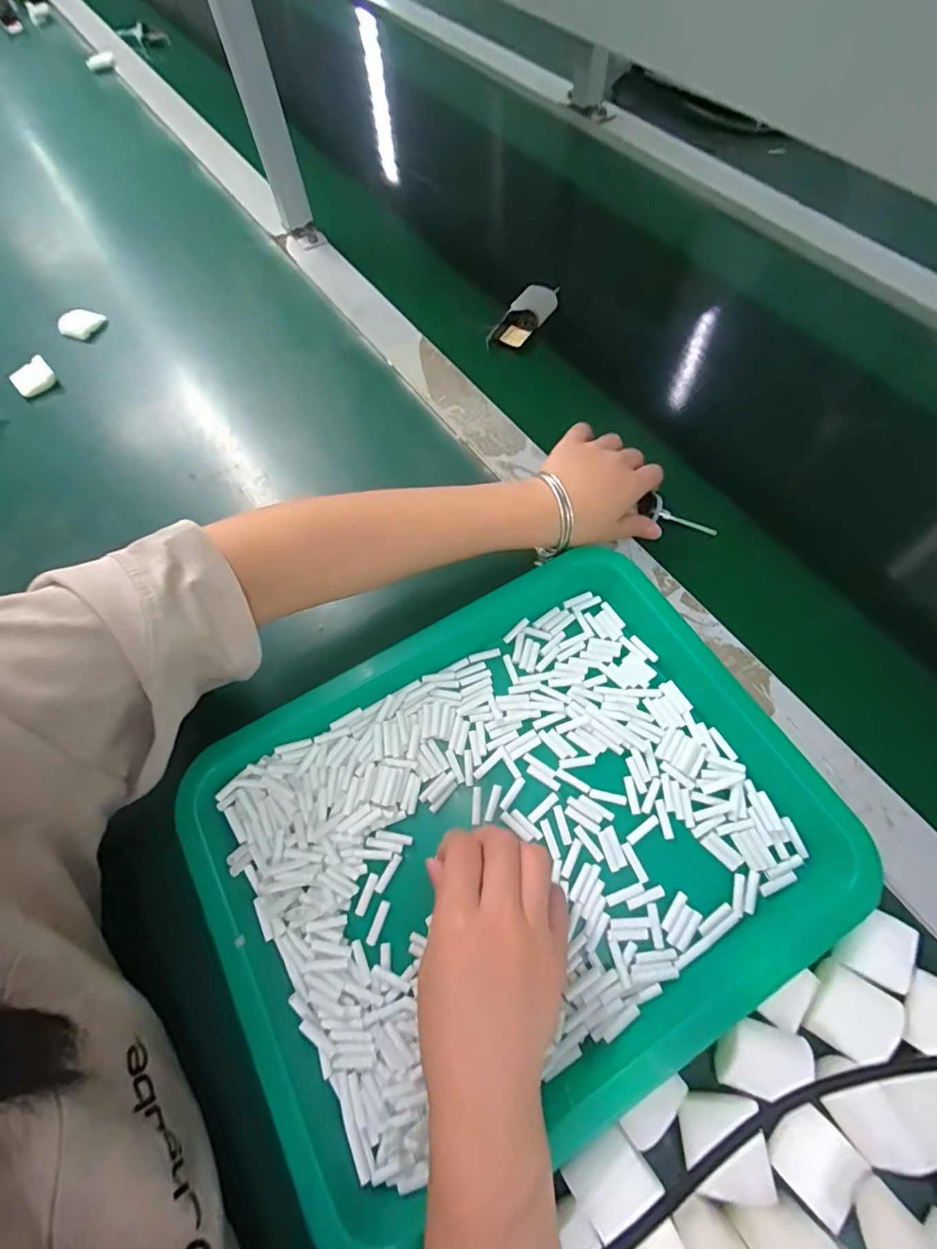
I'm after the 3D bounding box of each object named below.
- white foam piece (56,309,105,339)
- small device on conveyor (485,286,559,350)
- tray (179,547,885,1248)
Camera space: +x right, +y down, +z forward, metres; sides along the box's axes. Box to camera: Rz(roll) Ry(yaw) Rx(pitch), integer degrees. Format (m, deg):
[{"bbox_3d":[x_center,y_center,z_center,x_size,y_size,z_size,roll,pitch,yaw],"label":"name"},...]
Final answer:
[{"bbox_3d":[-0.414,-0.320,0.538,0.042,0.014,0.030,-10,65,0],"label":"white foam piece"},{"bbox_3d":[0.056,-0.315,0.518,0.095,0.021,0.034,-45,68,-2],"label":"small device on conveyor"},{"bbox_3d":[0.028,0.116,0.294,0.334,0.038,0.254,-28,65,-11],"label":"tray"}]

